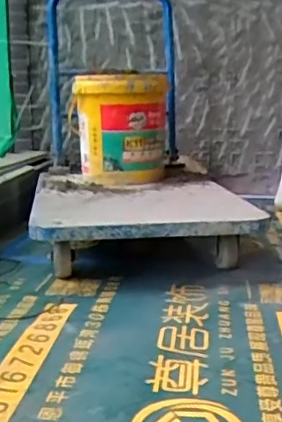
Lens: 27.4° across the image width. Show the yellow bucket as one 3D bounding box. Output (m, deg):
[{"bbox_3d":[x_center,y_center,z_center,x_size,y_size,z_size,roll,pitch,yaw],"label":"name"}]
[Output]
[{"bbox_3d":[-0.077,-0.271,1.916,0.317,0.338,0.306,0,13,-2],"label":"yellow bucket"}]

